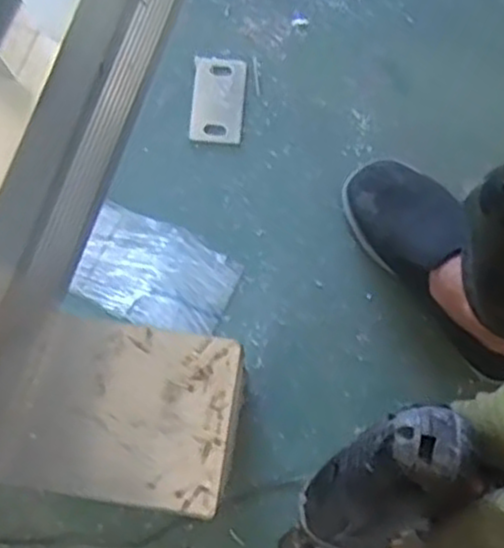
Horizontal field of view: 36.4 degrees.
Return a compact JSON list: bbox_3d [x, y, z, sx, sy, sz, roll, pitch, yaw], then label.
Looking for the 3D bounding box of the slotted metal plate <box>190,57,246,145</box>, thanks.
[{"bbox_3d":[-0.037,-0.191,0.839,0.054,0.007,0.098,4,77,2],"label":"slotted metal plate"}]

